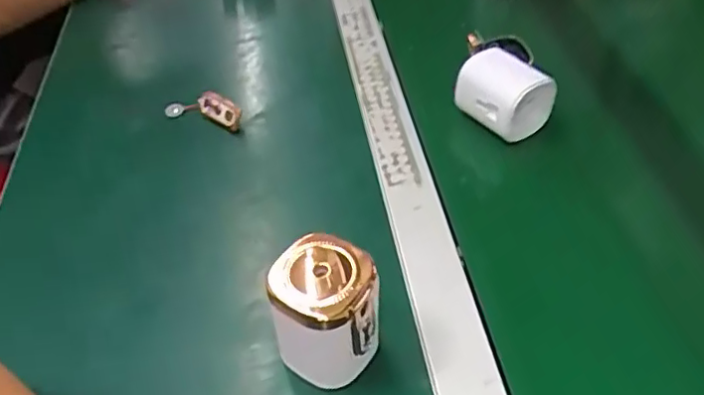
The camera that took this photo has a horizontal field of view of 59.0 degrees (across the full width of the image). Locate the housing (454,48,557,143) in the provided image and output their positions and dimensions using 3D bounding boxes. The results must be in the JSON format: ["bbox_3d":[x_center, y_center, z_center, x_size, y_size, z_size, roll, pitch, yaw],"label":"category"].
[{"bbox_3d":[0.130,-0.090,0.530,0.049,0.071,0.067,-31,51,-25],"label":"housing"}]

